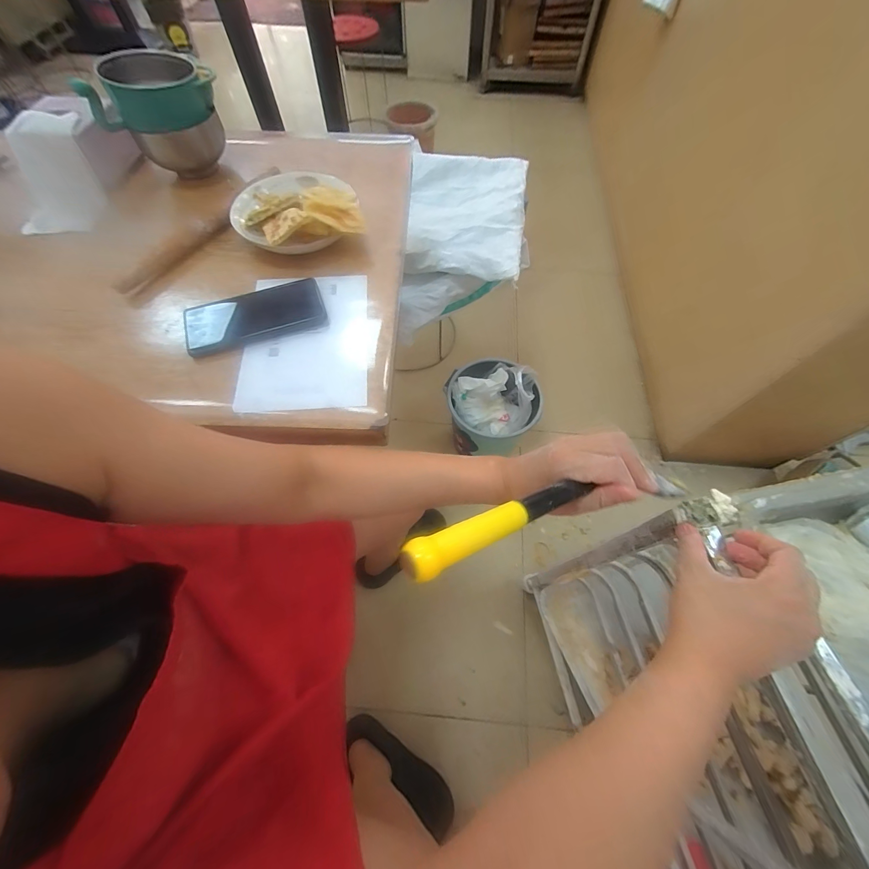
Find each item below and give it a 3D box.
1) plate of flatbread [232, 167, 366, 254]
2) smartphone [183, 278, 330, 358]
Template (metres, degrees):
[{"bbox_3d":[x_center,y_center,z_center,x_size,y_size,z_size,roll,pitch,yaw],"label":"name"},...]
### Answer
[{"bbox_3d":[-0.197,-0.326,0.527,0.168,0.048,0.162,-14,65,-7],"label":"plate of flatbread"},{"bbox_3d":[-0.223,-0.147,0.457,0.164,0.016,0.079,-18,65,-9],"label":"smartphone"}]

